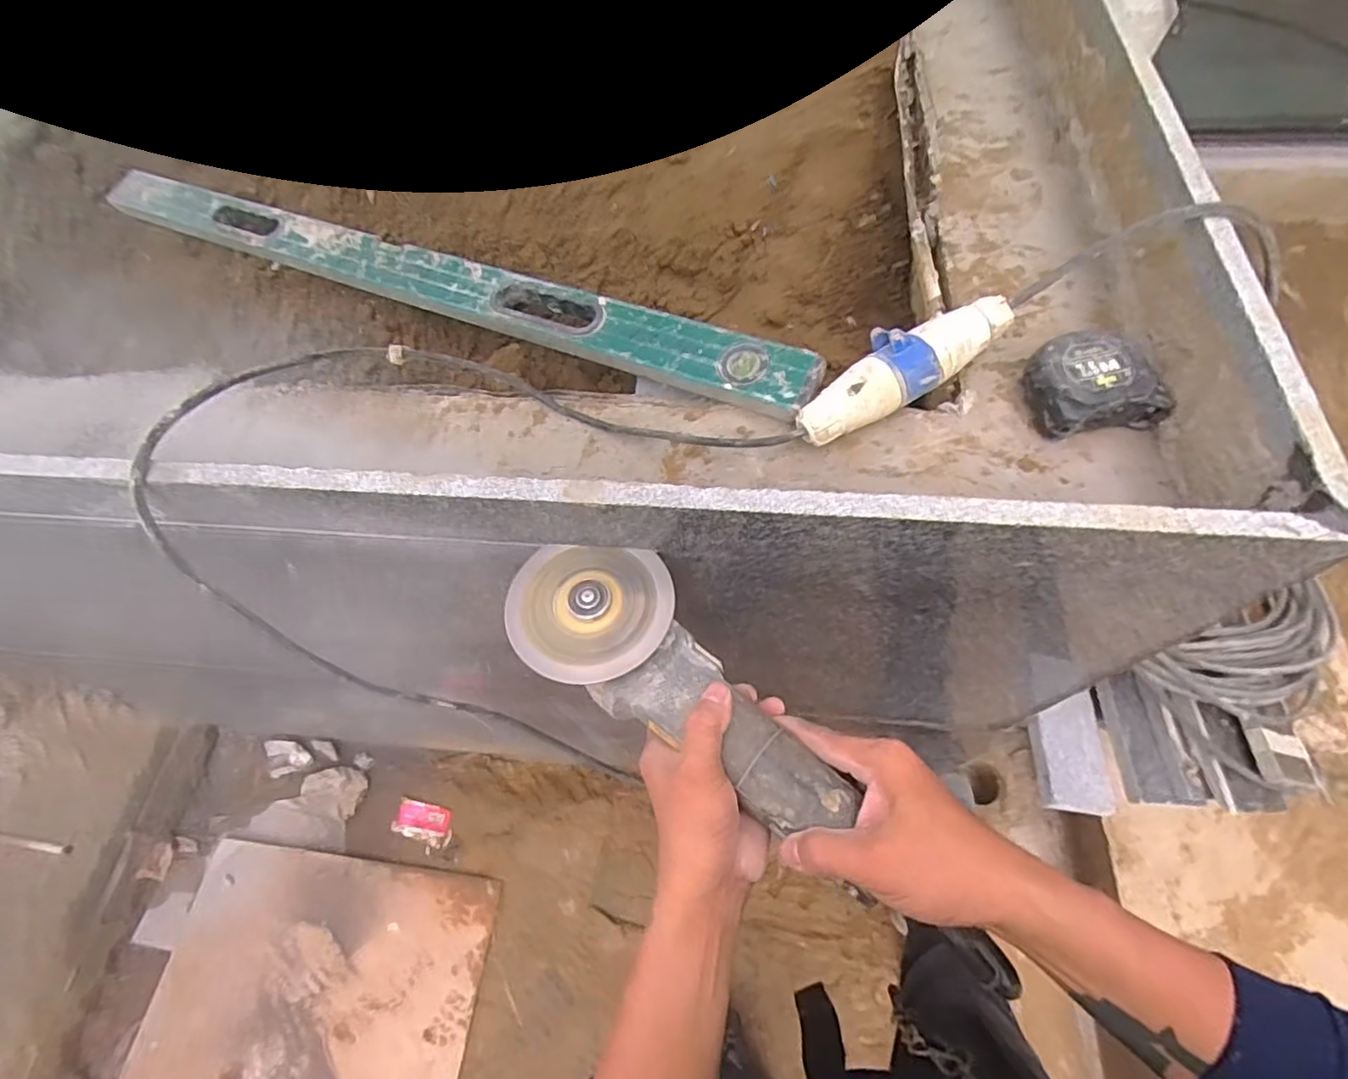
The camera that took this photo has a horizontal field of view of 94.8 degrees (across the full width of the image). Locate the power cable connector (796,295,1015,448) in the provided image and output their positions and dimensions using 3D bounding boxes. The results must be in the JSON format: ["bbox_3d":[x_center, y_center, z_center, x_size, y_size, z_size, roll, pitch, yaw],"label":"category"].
[{"bbox_3d":[0.188,-0.138,0.505,0.200,0.058,0.057,-27,63,-10],"label":"power cable connector"}]

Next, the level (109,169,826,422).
[{"bbox_3d":[-0.322,-0.307,0.689,1.006,0.016,0.065,23,77,21],"label":"level"}]

